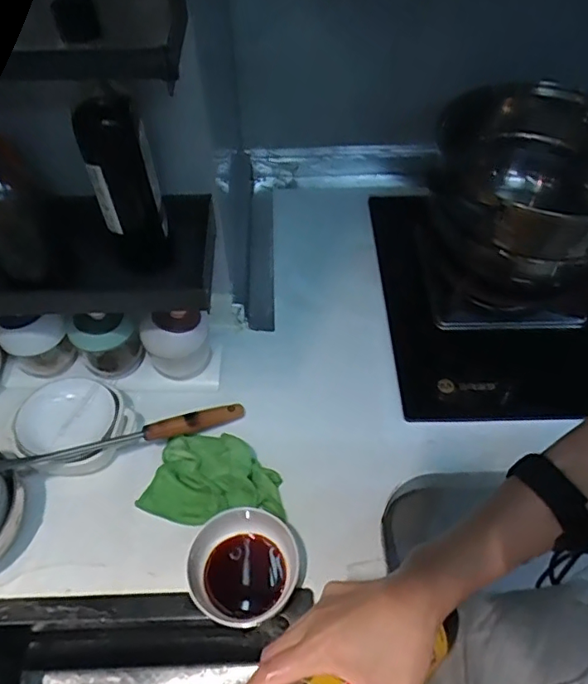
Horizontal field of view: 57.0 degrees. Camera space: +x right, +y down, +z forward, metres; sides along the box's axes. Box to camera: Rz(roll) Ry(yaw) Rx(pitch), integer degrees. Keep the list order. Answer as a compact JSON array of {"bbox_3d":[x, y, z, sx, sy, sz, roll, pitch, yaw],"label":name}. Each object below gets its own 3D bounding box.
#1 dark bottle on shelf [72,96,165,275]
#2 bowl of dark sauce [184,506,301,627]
[{"bbox_3d":[-0.165,-0.154,0.538,0.059,0.178,0.044,-15,55,-12],"label":"dark bottle on shelf"},{"bbox_3d":[-0.052,0.234,0.563,0.105,0.045,0.110,0,53,0],"label":"bowl of dark sauce"}]

